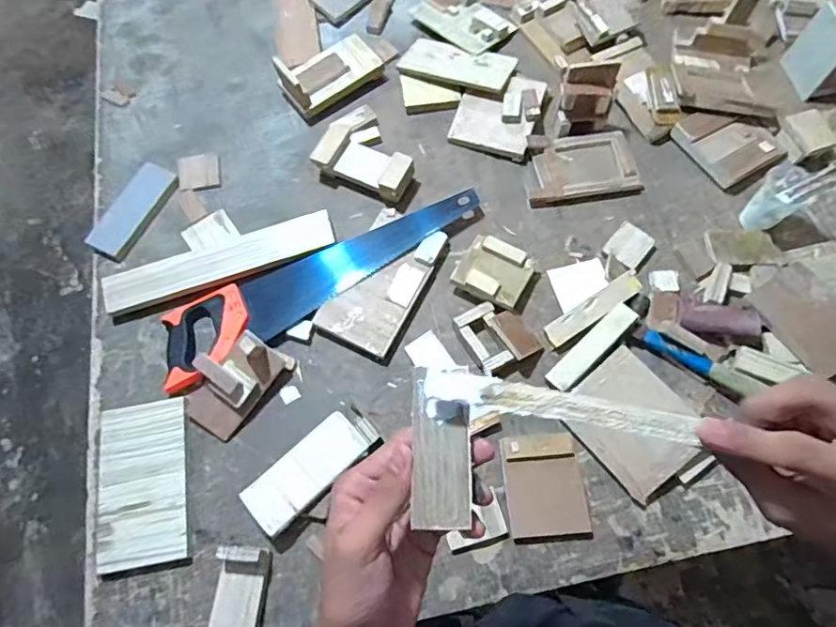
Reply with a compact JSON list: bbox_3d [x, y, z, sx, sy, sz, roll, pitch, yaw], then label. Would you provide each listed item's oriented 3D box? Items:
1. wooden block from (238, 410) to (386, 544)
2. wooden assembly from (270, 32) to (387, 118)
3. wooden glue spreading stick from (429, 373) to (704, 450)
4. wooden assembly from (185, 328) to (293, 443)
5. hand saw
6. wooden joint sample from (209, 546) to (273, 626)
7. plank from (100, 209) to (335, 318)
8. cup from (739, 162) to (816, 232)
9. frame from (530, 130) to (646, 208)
[{"bbox_3d":[-0.136,0.202,0.699,0.182,0.023,0.073,-42,73,-13],"label":"wooden block"},{"bbox_3d":[-0.153,-0.421,0.922,0.172,0.072,0.091,-35,71,-12],"label":"wooden assembly"},{"bbox_3d":[0.080,0.052,0.302,0.152,0.006,0.017,11,67,2],"label":"wooden glue spreading stick"},{"bbox_3d":[-0.257,0.089,0.738,0.090,0.068,0.147,37,73,15],"label":"wooden assembly"},{"bbox_3d":[-0.150,-0.071,0.811,0.517,0.022,0.116,-33,71,-10],"label":"hand saw"},{"bbox_3d":[-0.217,0.343,0.647,0.063,0.038,0.116,4,68,4],"label":"wooden joint sample"},{"bbox_3d":[-0.303,-0.083,0.822,0.346,0.017,0.078,-20,69,-5],"label":"plank"},{"bbox_3d":[0.531,-0.166,0.797,0.070,0.083,0.070,-42,72,-14],"label":"cup"},{"bbox_3d":[0.263,-0.235,0.864,0.170,0.026,0.113,-7,69,-1],"label":"frame"}]

